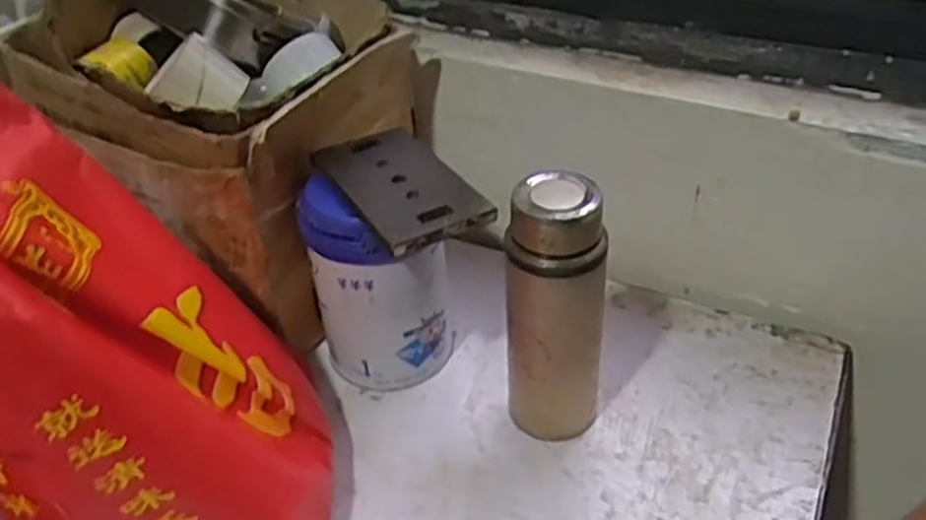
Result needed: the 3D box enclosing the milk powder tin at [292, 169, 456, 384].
[{"bbox_3d":[-0.069,0.014,0.731,0.118,0.193,0.108,-3,38,2],"label":"milk powder tin"}]

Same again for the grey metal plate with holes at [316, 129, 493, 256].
[{"bbox_3d":[-0.055,-0.065,0.667,0.093,0.013,0.165,-19,41,-20],"label":"grey metal plate with holes"}]

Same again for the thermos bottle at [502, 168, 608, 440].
[{"bbox_3d":[0.076,0.049,0.650,0.077,0.245,0.070,5,38,9],"label":"thermos bottle"}]

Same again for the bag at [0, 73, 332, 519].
[{"bbox_3d":[-0.218,0.068,0.560,0.191,0.349,0.255,-13,39,-13],"label":"bag"}]

